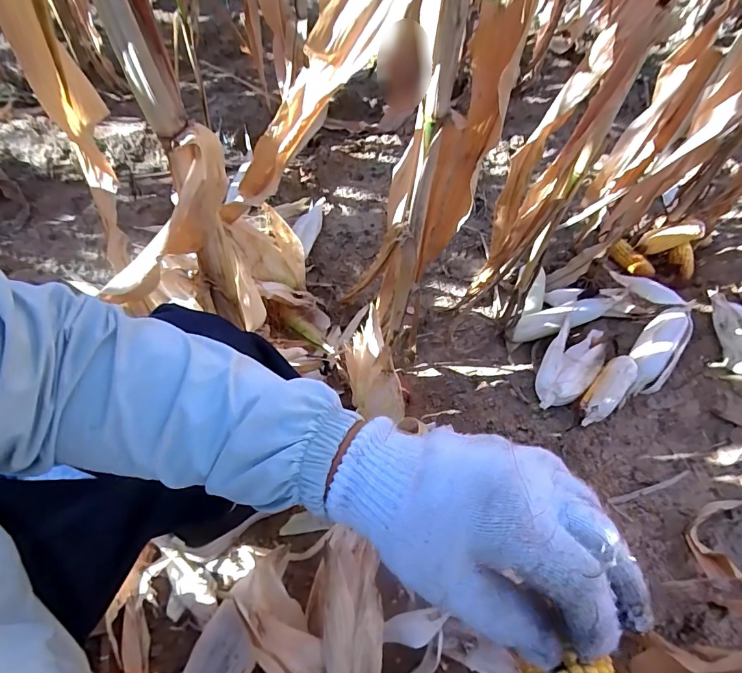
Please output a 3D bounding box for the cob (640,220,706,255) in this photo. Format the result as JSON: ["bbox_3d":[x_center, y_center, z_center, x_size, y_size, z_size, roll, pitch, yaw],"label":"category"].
[{"bbox_3d":[0.786,-0.258,1.126,0.169,0.049,0.048,-20,54,11],"label":"cob"}]

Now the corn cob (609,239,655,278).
[{"bbox_3d":[0.679,-0.197,1.118,0.125,0.044,0.053,42,61,10],"label":"corn cob"}]

